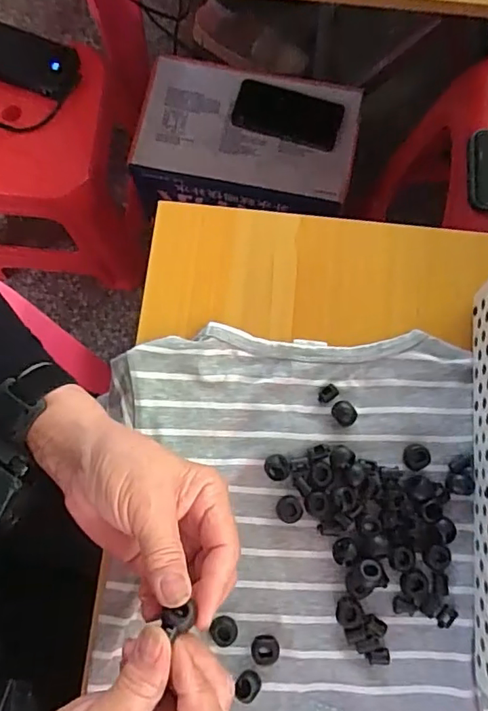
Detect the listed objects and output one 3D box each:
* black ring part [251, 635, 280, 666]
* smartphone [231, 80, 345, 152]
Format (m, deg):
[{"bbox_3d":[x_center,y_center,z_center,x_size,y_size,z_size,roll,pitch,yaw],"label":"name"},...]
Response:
[{"bbox_3d":[0.014,0.187,0.336,0.018,0.009,0.016,-3,78,-1],"label":"black ring part"},{"bbox_3d":[0.068,-0.373,0.814,0.167,0.015,0.084,16,78,3],"label":"smartphone"}]

